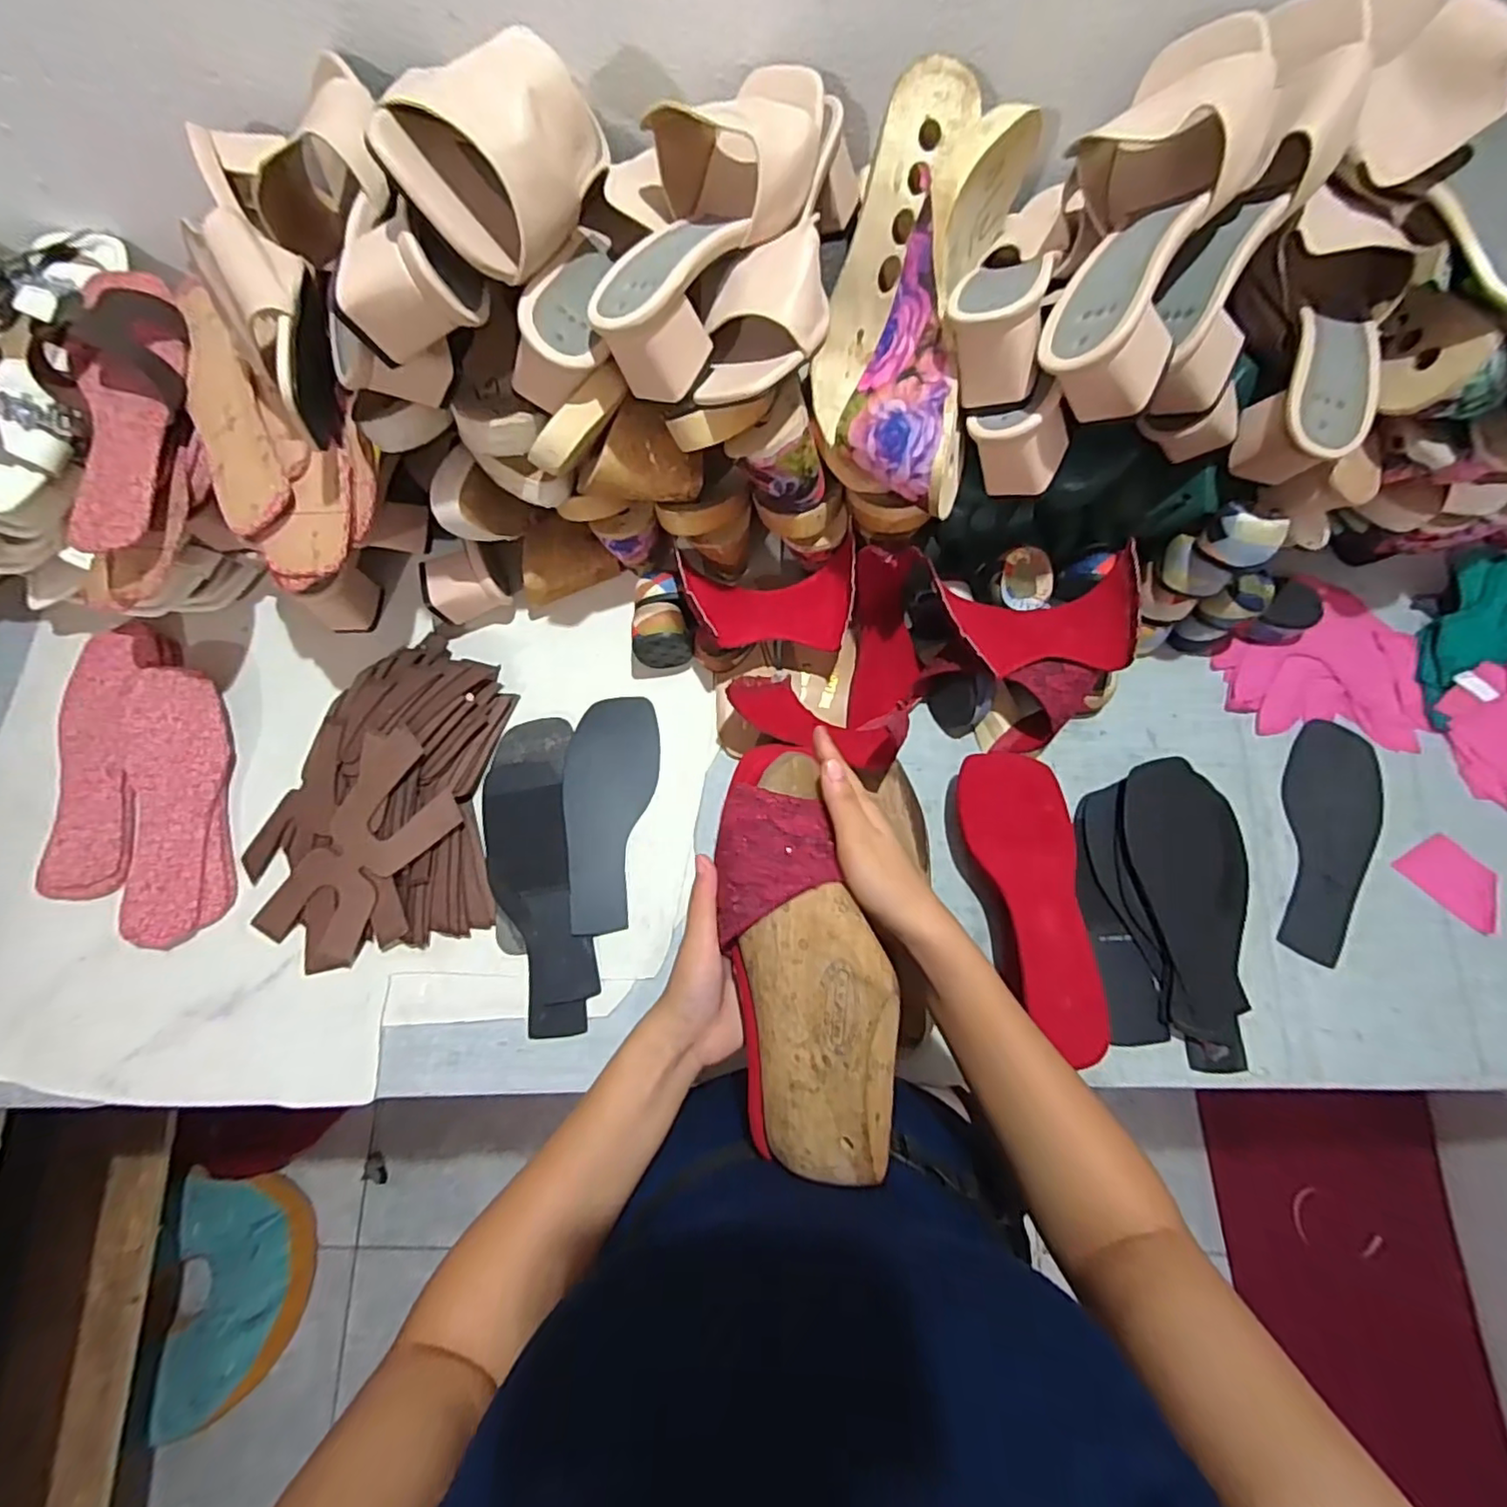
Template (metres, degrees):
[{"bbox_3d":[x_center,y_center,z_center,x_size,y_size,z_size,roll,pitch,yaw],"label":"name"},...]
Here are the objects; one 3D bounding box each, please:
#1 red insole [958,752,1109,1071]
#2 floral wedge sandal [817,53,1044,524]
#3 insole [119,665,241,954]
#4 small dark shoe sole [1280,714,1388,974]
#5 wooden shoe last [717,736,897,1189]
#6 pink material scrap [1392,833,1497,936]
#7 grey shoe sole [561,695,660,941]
[{"bbox_3d":[0.215,0.108,0.494,0.088,0.020,0.228,2,70,-1],"label":"red insole"},{"bbox_3d":[0.109,-0.304,0.437,0.110,0.089,0.264,8,98,3],"label":"floral wedge sandal"},{"bbox_3d":[-0.503,0.039,0.554,0.079,0.027,0.241,-12,75,-2],"label":"insole"},{"bbox_3d":[0.492,0.074,0.543,0.080,0.009,0.203,21,77,5],"label":"small dark shoe sole"},{"bbox_3d":[0.028,0.112,0.361,0.082,0.050,0.235,-9,78,-2],"label":"wooden shoe last"},{"bbox_3d":[0.595,0.106,0.537,0.055,0.004,0.080,-44,77,-8],"label":"pink material scrap"},{"bbox_3d":[-0.128,0.050,0.558,0.079,0.006,0.205,1,75,1],"label":"grey shoe sole"}]

